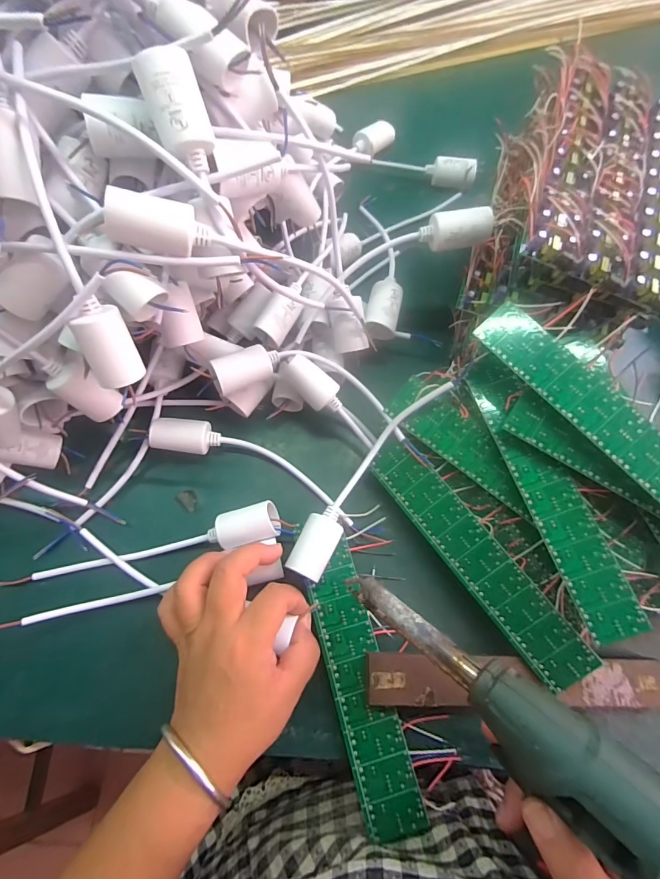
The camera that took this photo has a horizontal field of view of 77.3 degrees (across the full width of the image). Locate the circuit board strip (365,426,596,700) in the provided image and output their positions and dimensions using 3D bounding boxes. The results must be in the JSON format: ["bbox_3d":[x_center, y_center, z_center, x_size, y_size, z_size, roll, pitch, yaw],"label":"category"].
[{"bbox_3d":[0.104,0.082,0.301,0.039,0.004,0.198,-42,72,10],"label":"circuit board strip"}]

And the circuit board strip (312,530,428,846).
[{"bbox_3d":[0.020,0.167,0.287,0.038,0.004,0.176,-15,72,-4],"label":"circuit board strip"}]

